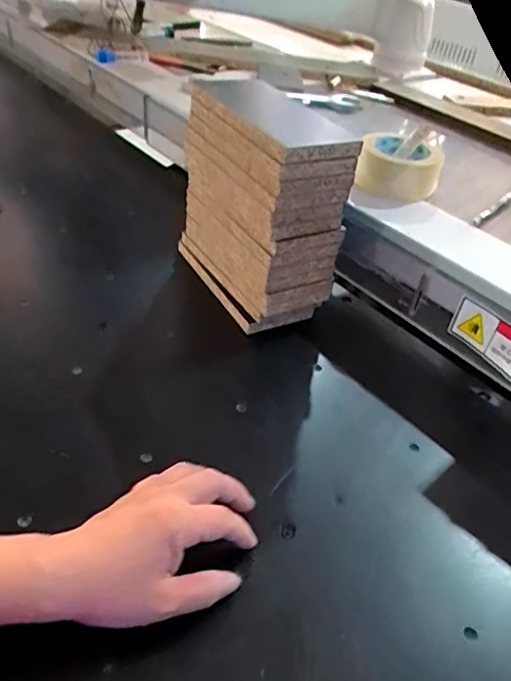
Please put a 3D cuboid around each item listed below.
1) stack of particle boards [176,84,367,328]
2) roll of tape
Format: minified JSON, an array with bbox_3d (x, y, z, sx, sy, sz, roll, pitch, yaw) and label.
[{"bbox_3d":[0.000,-0.154,0.643,0.111,0.201,0.212,-14,43,-26],"label":"stack of particle boards"},{"bbox_3d":[0.201,-0.242,0.743,0.103,0.065,0.111,5,40,-4],"label":"roll of tape"}]

